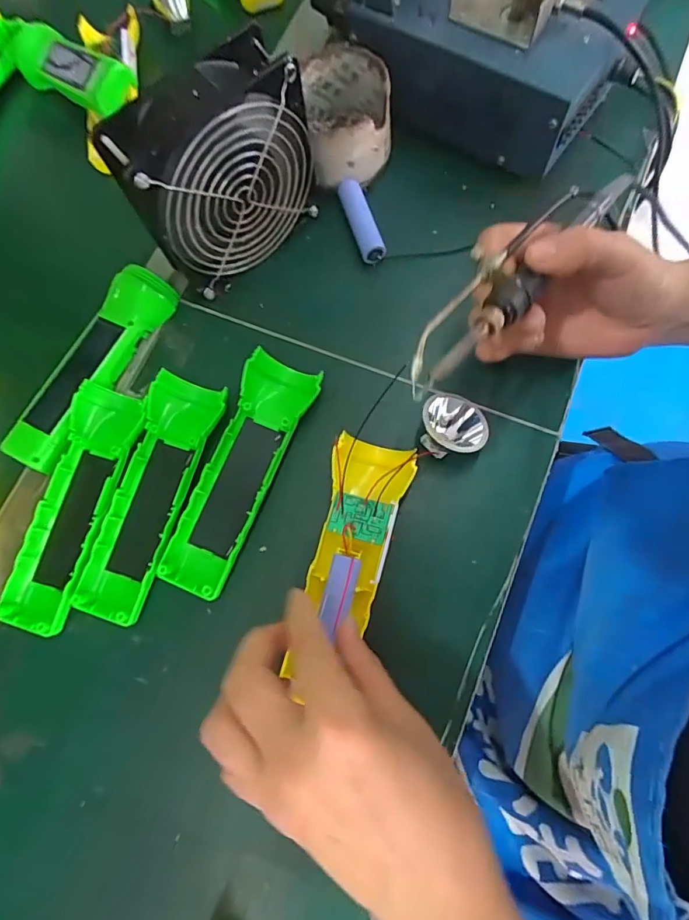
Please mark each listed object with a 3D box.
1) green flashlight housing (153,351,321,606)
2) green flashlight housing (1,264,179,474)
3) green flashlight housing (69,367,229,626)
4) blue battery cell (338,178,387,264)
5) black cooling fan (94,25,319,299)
[{"bbox_3d":[-0.068,0.005,0.302,0.047,0.020,0.161,21,77,11],"label":"green flashlight housing"},{"bbox_3d":[-0.184,-0.070,0.332,0.043,0.025,0.159,27,79,13],"label":"green flashlight housing"},{"bbox_3d":[-0.124,0.021,0.304,0.049,0.025,0.160,14,76,10],"label":"green flashlight housing"},{"bbox_3d":[0.013,-0.181,0.355,0.018,0.017,0.067,-19,73,0],"label":"blue battery cell"},{"bbox_3d":[-0.080,-0.184,0.308,0.120,0.122,0.045,-41,77,-7],"label":"black cooling fan"}]

